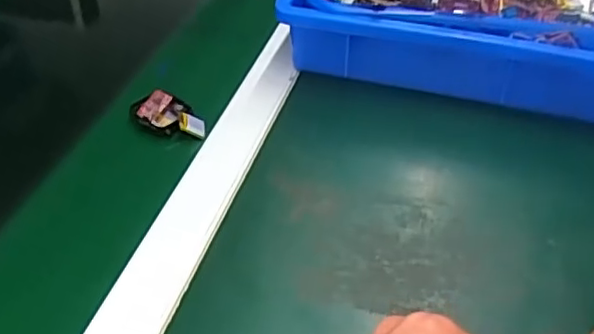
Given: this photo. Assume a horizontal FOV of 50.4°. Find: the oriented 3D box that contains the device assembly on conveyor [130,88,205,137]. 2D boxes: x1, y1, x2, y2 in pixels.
[{"bbox_3d":[-0.099,-0.040,0.493,0.061,0.022,0.035,7,42,8],"label":"device assembly on conveyor"}]

